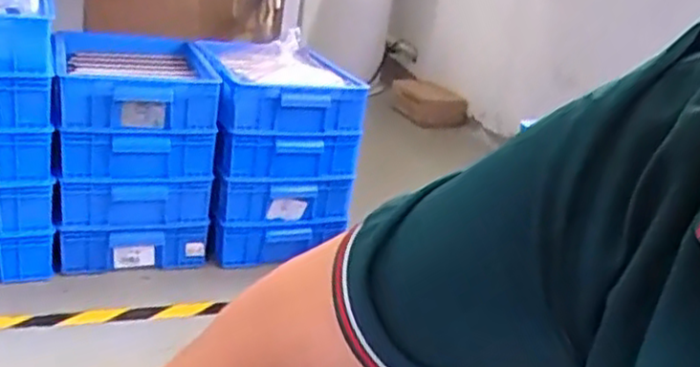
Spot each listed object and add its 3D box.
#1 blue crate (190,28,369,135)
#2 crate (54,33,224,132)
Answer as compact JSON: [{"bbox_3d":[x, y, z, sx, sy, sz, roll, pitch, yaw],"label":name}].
[{"bbox_3d":[-0.182,-0.233,1.674,0.319,0.120,0.384,-1,22,-24],"label":"blue crate"},{"bbox_3d":[-0.472,-0.229,1.565,0.316,0.117,0.410,-1,22,-24],"label":"crate"}]

